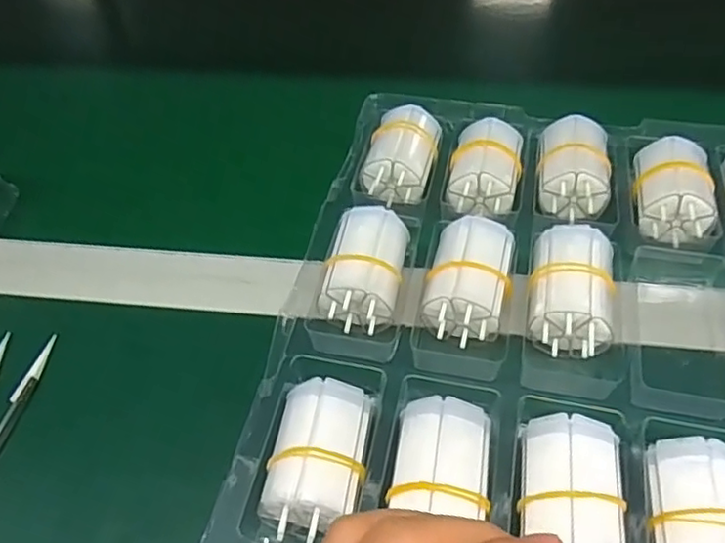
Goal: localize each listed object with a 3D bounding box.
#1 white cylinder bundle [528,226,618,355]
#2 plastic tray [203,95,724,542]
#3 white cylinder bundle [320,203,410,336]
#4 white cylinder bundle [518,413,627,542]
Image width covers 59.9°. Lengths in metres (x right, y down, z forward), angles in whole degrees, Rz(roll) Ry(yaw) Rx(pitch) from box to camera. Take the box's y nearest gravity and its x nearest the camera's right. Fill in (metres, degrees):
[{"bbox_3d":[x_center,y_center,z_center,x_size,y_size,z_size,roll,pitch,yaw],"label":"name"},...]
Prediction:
[{"bbox_3d":[0.105,0.011,0.319,0.038,0.039,0.060,9,53,10],"label":"white cylinder bundle"},{"bbox_3d":[0.098,0.044,0.296,0.283,0.038,0.378,9,53,11],"label":"plastic tray"},{"bbox_3d":[0.002,-0.003,0.329,0.038,0.030,0.060,7,53,9],"label":"white cylinder bundle"},{"bbox_3d":[0.084,0.094,0.256,0.039,0.036,0.063,5,53,8],"label":"white cylinder bundle"}]

